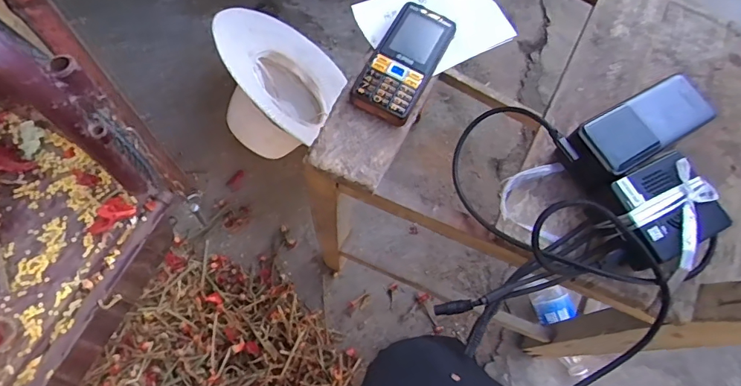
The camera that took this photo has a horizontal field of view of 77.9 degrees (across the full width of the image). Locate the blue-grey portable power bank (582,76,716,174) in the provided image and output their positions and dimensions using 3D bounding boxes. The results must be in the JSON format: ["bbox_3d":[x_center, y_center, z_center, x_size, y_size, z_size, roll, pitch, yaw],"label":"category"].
[{"bbox_3d":[0.237,-0.061,0.389,0.111,0.018,0.050,-26,73,-13],"label":"blue-grey portable power bank"}]

